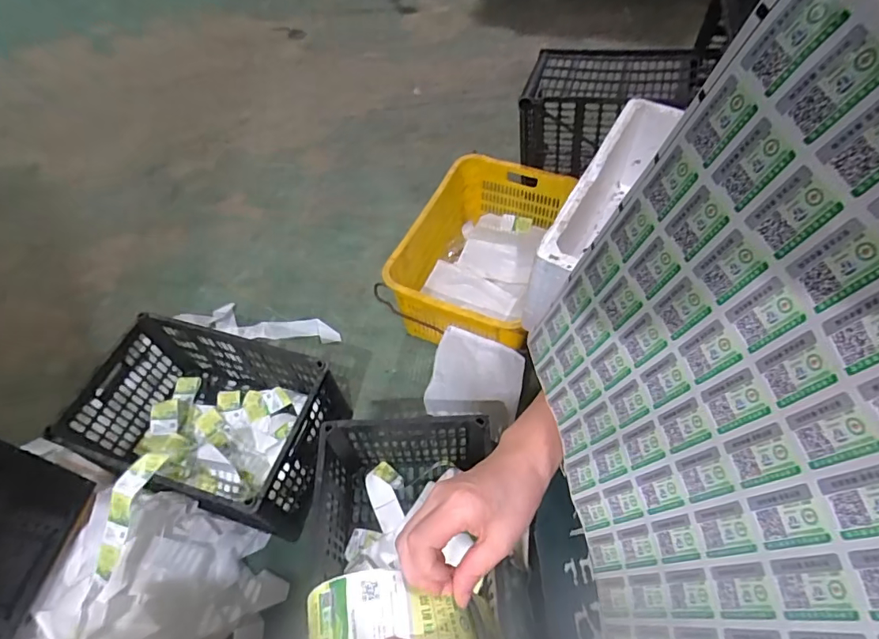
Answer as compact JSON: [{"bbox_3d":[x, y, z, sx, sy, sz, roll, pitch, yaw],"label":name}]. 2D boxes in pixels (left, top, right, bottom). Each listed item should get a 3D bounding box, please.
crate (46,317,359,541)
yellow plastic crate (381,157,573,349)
[{"bbox_3d":[-0.572,0.252,1.239,0.568,0.244,0.379,16,58,14],"label":"crate"},{"bbox_3d":[0.124,-0.198,1.469,0.392,0.218,0.609,16,58,14],"label":"yellow plastic crate"}]

